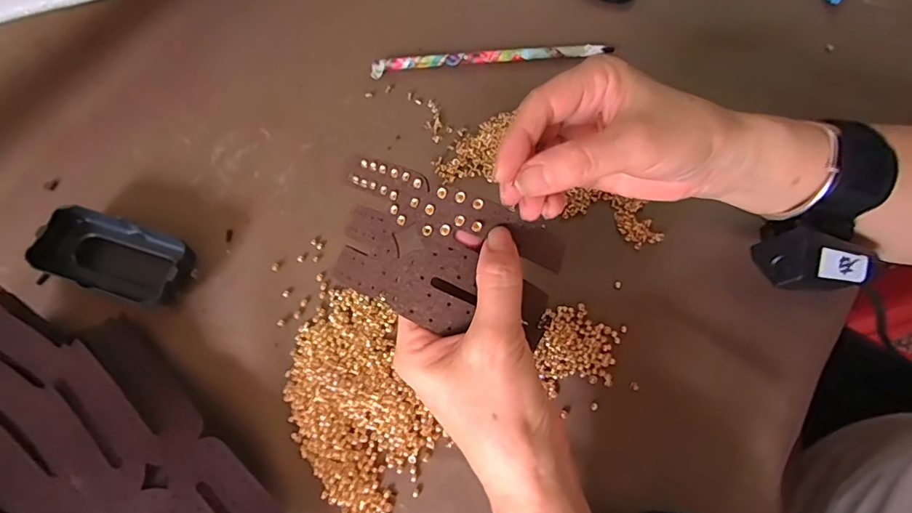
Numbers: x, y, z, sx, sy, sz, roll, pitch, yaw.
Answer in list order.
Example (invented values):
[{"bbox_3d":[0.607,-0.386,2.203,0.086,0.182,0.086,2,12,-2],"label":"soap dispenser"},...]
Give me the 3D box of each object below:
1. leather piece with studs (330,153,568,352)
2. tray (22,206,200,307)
[{"bbox_3d":[-0.012,-0.004,0.241,0.118,0.034,0.070,24,72,7],"label":"leather piece with studs"},{"bbox_3d":[-0.239,-0.001,0.336,0.108,0.025,0.051,15,70,10],"label":"tray"}]

